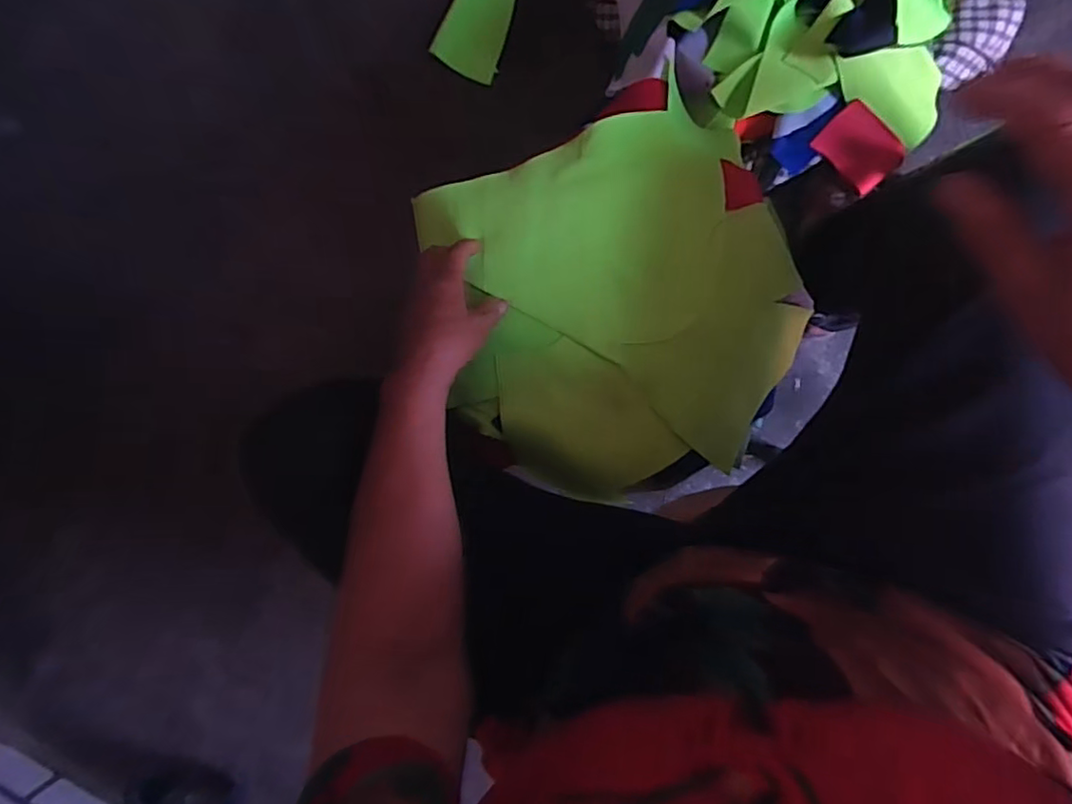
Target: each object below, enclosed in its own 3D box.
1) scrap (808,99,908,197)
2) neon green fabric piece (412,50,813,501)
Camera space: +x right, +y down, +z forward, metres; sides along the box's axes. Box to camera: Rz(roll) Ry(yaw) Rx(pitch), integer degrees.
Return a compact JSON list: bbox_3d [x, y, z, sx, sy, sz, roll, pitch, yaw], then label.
[{"bbox_3d":[0.368,-0.288,0.685,0.091,0.008,0.062,41,136,-5],"label":"scrap"},{"bbox_3d":[0.069,-0.085,0.528,0.294,0.055,0.306,-19,89,10],"label":"neon green fabric piece"}]

